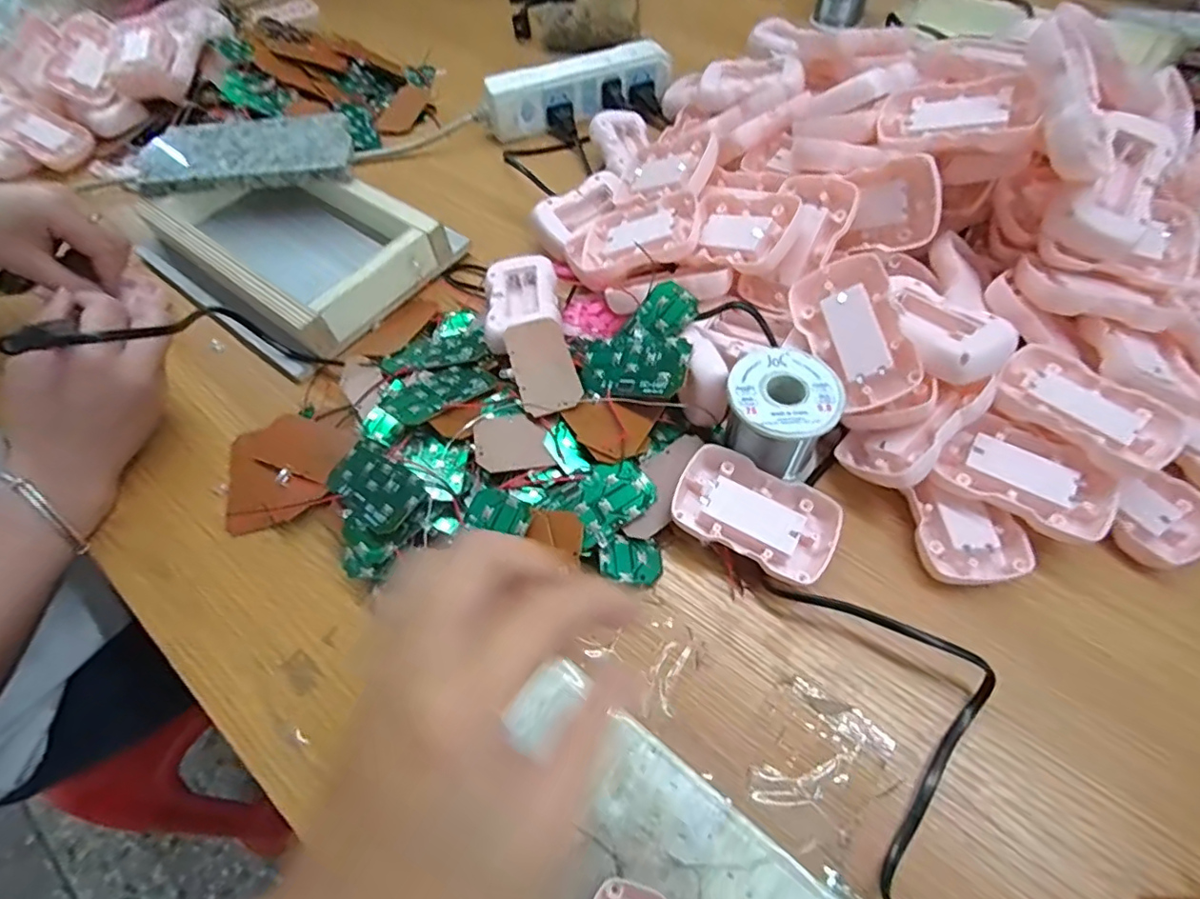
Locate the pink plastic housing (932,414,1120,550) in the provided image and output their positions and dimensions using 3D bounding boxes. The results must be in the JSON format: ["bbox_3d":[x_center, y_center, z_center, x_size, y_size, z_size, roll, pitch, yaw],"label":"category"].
[{"bbox_3d":[0.238,0.016,0.320,0.082,0.027,0.049,32,66,21],"label":"pink plastic housing"}]

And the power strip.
[{"bbox_3d":[-0.020,-0.367,0.583,0.195,0.056,0.037,-12,58,-4],"label":"power strip"}]

